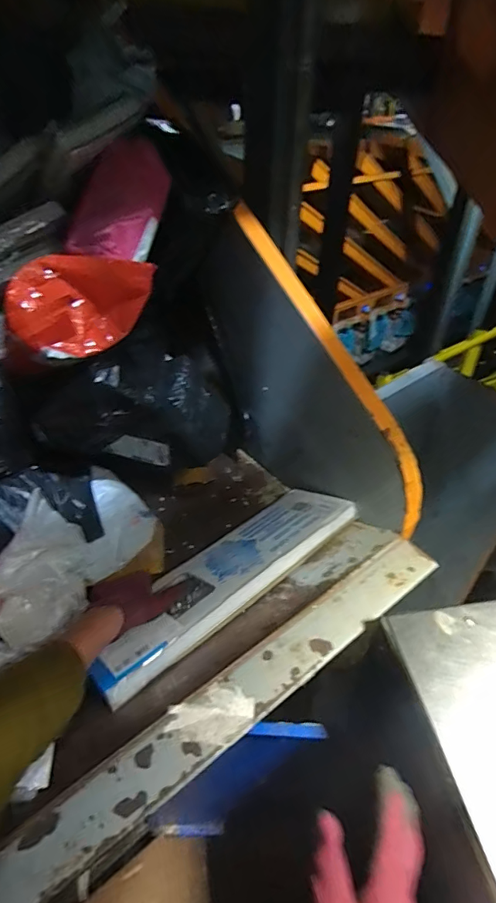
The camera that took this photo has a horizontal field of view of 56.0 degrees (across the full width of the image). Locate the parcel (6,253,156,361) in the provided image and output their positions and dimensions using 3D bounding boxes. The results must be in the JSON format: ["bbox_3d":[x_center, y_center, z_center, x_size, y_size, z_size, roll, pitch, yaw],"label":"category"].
[{"bbox_3d":[-0.211,-0.185,0.600,0.176,0.105,0.069,-15,42,-20],"label":"parcel"}]

